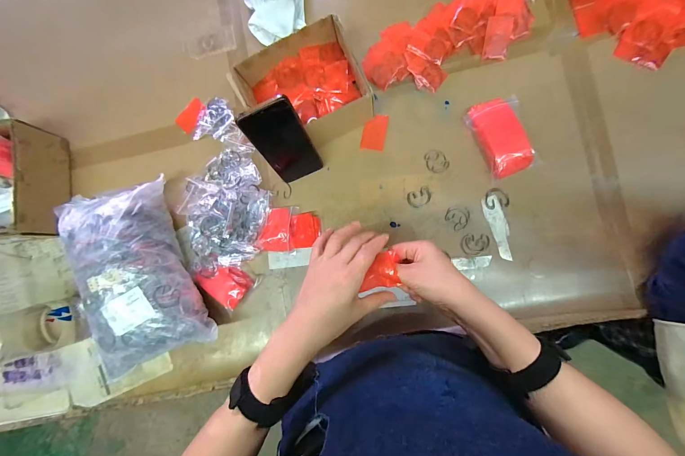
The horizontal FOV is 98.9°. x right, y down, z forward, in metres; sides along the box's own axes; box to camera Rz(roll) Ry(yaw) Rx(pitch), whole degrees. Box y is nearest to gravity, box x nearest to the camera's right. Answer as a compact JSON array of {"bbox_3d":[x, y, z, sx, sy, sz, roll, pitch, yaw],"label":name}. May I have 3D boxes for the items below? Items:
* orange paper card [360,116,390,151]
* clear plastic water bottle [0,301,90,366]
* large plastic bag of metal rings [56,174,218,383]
[{"bbox_3d":[0.057,-0.169,0.520,0.041,0.006,0.060,10,89,7],"label":"orange paper card"},{"bbox_3d":[-0.516,0.180,0.469,0.080,0.193,0.094,-7,87,6],"label":"clear plastic water bottle"},{"bbox_3d":[-0.359,0.073,0.504,0.181,0.115,0.312,-23,85,5],"label":"large plastic bag of metal rings"}]

